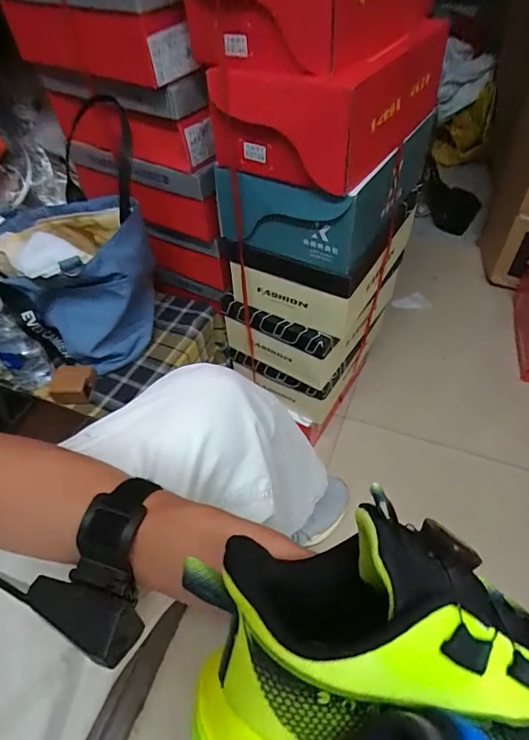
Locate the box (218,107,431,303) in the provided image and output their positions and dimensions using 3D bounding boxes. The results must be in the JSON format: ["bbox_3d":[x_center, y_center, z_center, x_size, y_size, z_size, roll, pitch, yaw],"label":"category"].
[{"bbox_3d":[0.095,-0.271,0.660,0.212,0.145,0.272,25,54,24],"label":"box"}]

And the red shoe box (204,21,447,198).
[{"bbox_3d":[0.087,-0.352,0.556,0.181,0.119,0.293,25,54,24],"label":"red shoe box"}]

